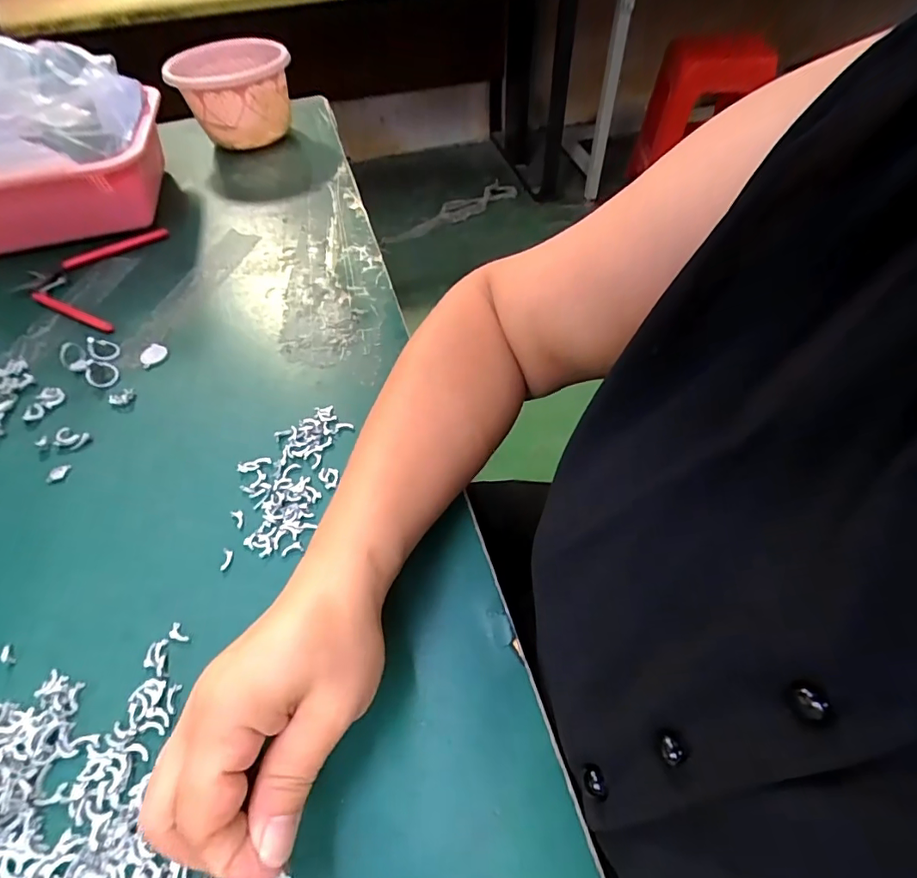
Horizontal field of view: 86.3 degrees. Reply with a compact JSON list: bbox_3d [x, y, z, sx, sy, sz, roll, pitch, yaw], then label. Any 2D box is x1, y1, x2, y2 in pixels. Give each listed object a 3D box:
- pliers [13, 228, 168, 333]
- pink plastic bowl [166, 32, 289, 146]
[{"bbox_3d":[-0.365,-0.157,0.475,0.112,0.013,0.147,-1,53,3],"label":"pliers"},{"bbox_3d":[-0.274,-0.423,0.619,0.137,0.097,0.115,-15,53,-8],"label":"pink plastic bowl"}]

